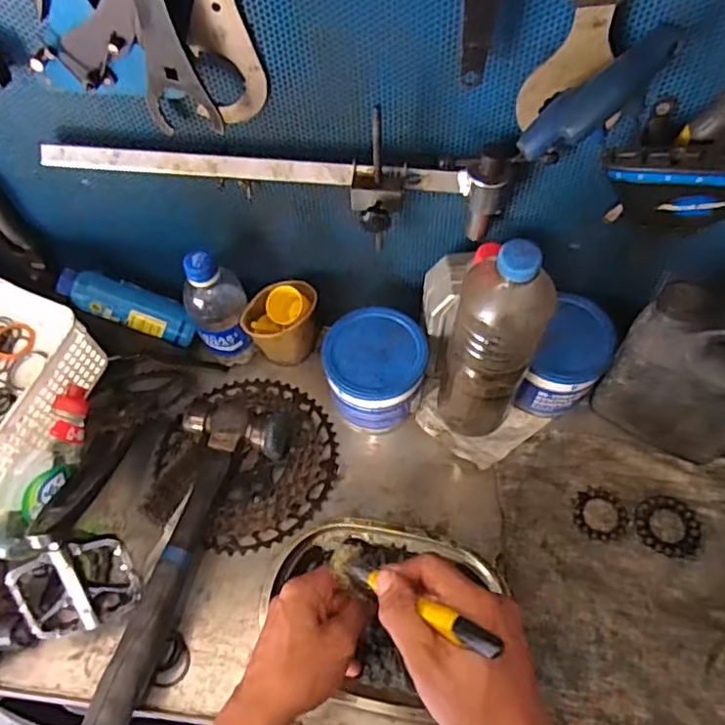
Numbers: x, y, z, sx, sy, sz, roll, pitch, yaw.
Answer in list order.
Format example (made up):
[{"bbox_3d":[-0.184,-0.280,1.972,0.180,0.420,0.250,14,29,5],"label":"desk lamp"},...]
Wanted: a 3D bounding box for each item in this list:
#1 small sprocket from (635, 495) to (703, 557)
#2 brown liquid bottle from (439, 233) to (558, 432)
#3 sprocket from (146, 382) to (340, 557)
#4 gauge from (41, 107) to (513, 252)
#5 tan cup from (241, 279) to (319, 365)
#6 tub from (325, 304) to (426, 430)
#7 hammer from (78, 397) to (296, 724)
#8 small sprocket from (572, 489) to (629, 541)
[{"bbox_3d":[0.300,0.160,0.604,0.060,0.007,0.057,-2,58,3],"label":"small sprocket"},{"bbox_3d":[0.116,-0.008,0.557,0.073,0.271,0.061,22,62,16],"label":"brown liquid bottle"},{"bbox_3d":[-0.126,0.096,0.654,0.191,0.036,0.195,-2,58,3],"label":"sprocket"},{"bbox_3d":[-0.072,-0.163,0.537,0.388,0.096,0.080,10,59,10],"label":"gauge"},{"bbox_3d":[-0.086,-0.037,0.692,0.054,0.106,0.076,35,66,22],"label":"tan cup"},{"bbox_3d":[0.014,0.012,0.653,0.099,0.107,0.097,-2,58,3],"label":"tub"},{"bbox_3d":[-0.167,0.189,0.590,0.117,0.051,0.363,9,59,9],"label":"hammer"},{"bbox_3d":[0.238,0.151,0.617,0.053,0.005,0.054,6,59,8],"label":"small sprocket"}]

